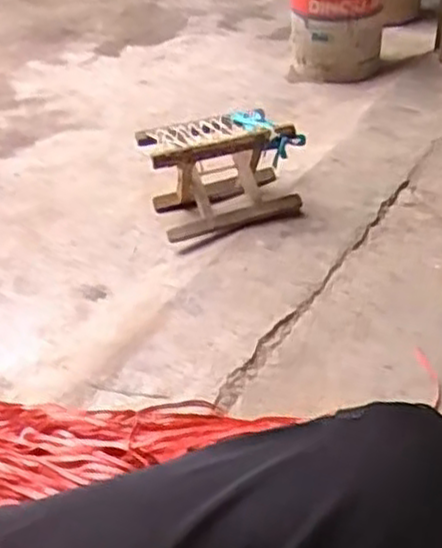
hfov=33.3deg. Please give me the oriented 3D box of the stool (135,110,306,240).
[{"bbox_3d":[-0.003,-0.221,1.575,0.288,0.187,0.340,-13,23,-12],"label":"stool"}]

